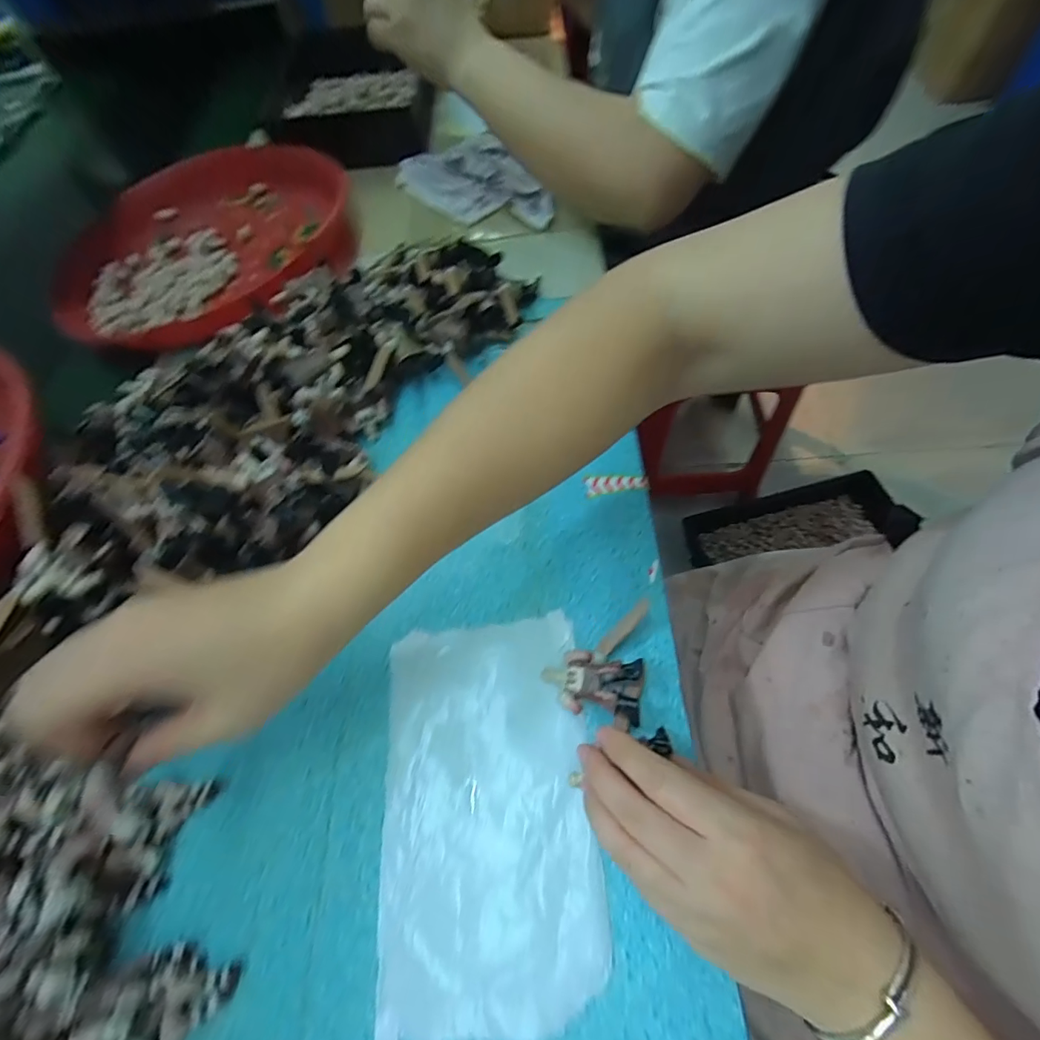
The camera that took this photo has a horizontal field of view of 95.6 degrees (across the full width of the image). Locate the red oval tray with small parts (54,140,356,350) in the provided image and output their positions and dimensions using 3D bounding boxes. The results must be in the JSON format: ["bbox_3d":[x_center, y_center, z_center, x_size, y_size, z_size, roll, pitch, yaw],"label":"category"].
[{"bbox_3d":[-0.327,-0.286,0.493,0.298,0.056,0.293,-10,62,0],"label":"red oval tray with small parts"}]

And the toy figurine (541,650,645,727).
[{"bbox_3d":[0.045,0.099,0.286,0.058,0.020,0.036,7,63,8],"label":"toy figurine"}]

